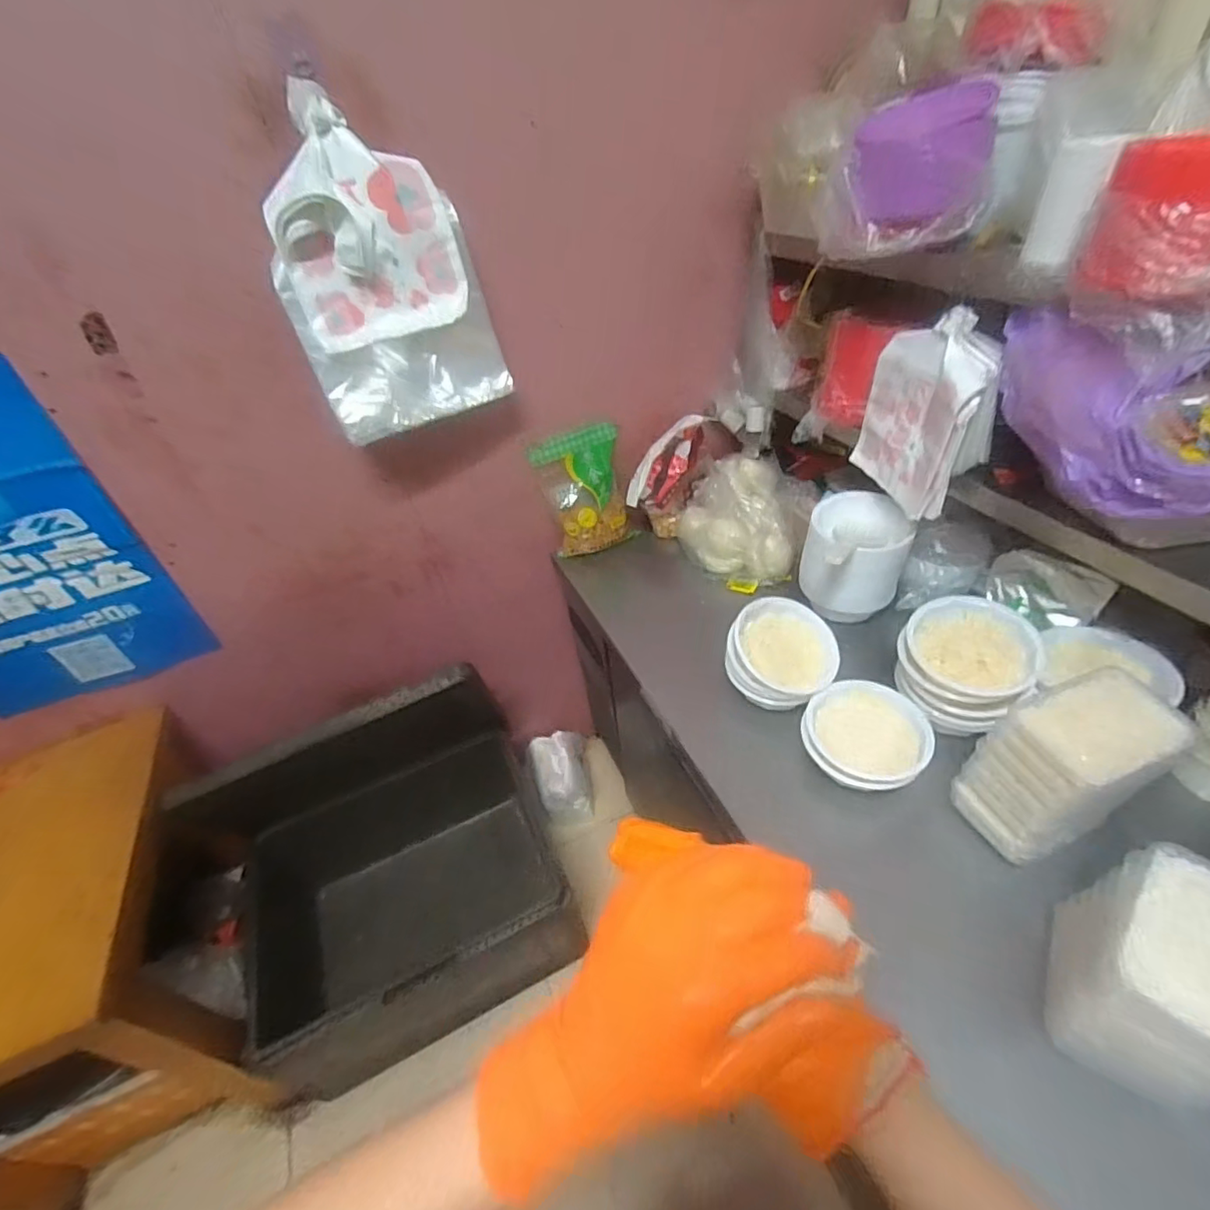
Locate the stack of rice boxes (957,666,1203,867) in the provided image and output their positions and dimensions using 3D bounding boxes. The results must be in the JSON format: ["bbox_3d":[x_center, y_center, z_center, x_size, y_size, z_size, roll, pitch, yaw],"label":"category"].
[{"bbox_3d":[0.562,0.198,0.690,0.170,0.189,0.116,-17,43,-10],"label":"stack of rice boxes"}]

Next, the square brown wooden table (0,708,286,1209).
[{"bbox_3d":[-1.070,0.735,1.109,0.657,0.680,0.575,-21,44,-14],"label":"square brown wooden table"}]

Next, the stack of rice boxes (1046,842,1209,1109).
[{"bbox_3d":[0.528,0.348,0.538,0.175,0.149,0.130,-34,48,-26],"label":"stack of rice boxes"}]

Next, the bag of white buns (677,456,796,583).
[{"bbox_3d":[0.290,-0.207,1.217,0.233,0.167,0.275,4,43,12],"label":"bag of white buns"}]

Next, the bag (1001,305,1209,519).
[{"bbox_3d":[0.586,-0.233,0.654,0.123,0.158,0.318,-17,61,-11],"label":"bag"}]

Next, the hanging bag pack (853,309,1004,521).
[{"bbox_3d":[0.497,-0.302,0.873,0.090,0.250,0.208,-13,42,-6],"label":"hanging bag pack"}]

